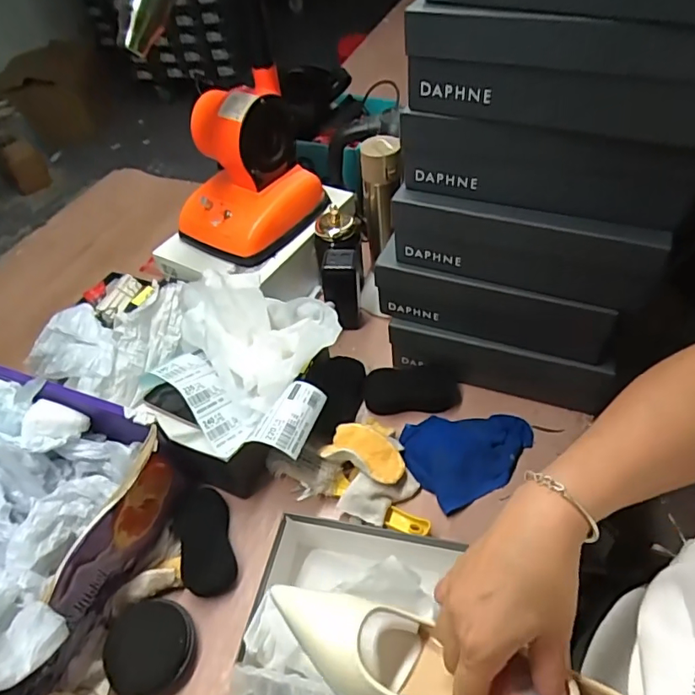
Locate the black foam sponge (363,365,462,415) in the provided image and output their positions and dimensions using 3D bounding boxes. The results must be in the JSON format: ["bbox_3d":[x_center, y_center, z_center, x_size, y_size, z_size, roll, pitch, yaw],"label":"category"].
[{"bbox_3d":[0.094,0.060,0.766,0.137,0.029,0.068,0,48,7],"label":"black foam sponge"}]

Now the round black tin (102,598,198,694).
[{"bbox_3d":[-0.212,0.323,0.563,0.094,0.025,0.091,-3,48,4],"label":"round black tin"}]

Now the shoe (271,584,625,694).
[{"bbox_3d":[0.057,0.225,0.359,0.241,0.061,0.067,7,49,25],"label":"shoe"}]

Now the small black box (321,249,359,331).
[{"bbox_3d":[-0.008,-0.096,0.852,0.059,0.136,0.072,-6,48,1],"label":"small black box"}]

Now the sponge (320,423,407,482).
[{"bbox_3d":[0.024,0.134,0.675,0.103,0.034,0.059,16,52,20],"label":"sponge"}]

